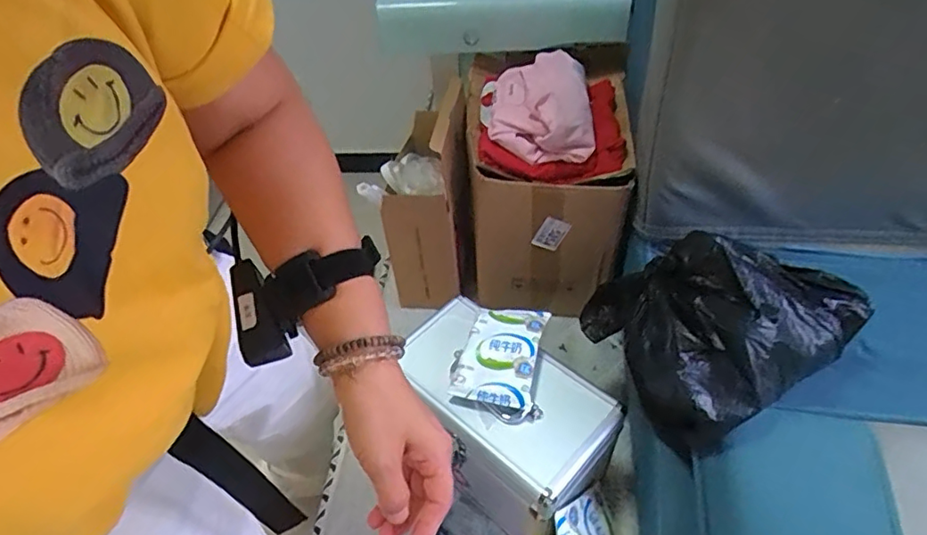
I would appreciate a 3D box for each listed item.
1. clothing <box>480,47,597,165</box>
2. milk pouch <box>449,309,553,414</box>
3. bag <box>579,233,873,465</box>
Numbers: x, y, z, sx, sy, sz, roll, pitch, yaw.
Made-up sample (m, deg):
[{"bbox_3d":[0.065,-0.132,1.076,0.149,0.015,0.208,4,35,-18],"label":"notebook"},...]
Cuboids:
[{"bbox_3d":[0.109,-0.255,0.888,0.161,0.076,0.210,1,46,3],"label":"clothing"},{"bbox_3d":[0.050,0.107,0.717,0.100,0.040,0.150,14,48,15],"label":"milk pouch"},{"bbox_3d":[0.318,0.057,0.698,0.256,0.163,0.232,-20,48,-17],"label":"bag"}]

